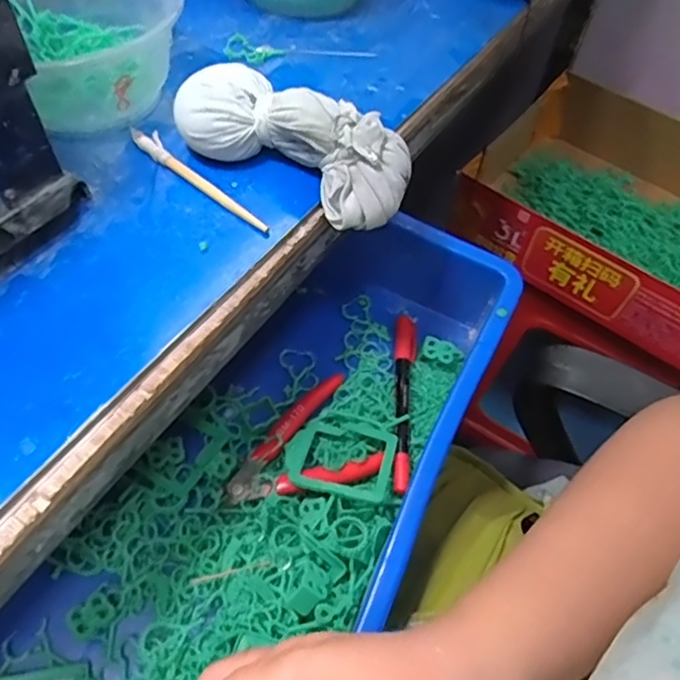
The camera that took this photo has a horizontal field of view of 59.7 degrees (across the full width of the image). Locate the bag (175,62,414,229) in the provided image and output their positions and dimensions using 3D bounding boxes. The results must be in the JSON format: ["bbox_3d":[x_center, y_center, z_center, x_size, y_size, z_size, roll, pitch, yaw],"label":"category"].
[{"bbox_3d":[-0.027,-0.112,0.334,0.135,0.043,0.051,23,57,12],"label":"bag"}]

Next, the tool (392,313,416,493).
[{"bbox_3d":[0.045,0.038,0.420,0.015,0.012,0.142,7,55,1],"label":"tool"}]

